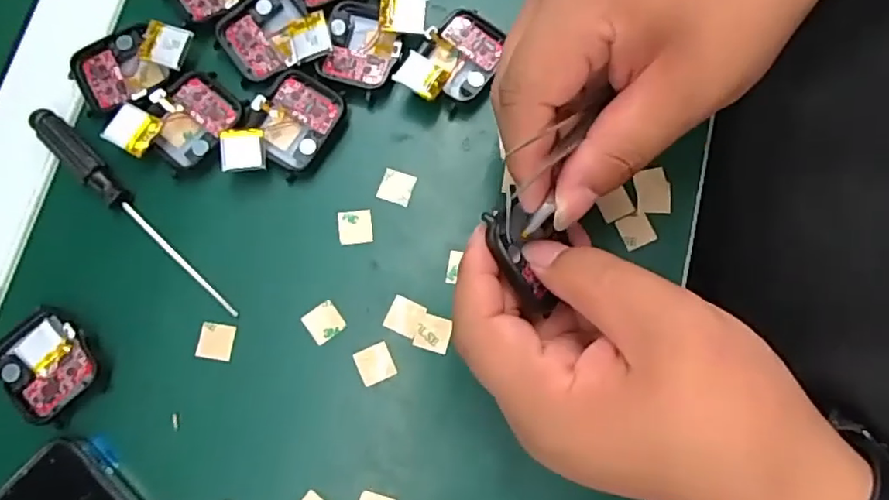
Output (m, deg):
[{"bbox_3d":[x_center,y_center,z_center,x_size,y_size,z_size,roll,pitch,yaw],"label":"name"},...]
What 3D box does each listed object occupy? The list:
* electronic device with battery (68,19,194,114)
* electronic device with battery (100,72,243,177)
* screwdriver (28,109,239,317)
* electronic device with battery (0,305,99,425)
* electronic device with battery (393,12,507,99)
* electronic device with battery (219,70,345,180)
[{"bbox_3d":[-0.148,-0.090,0.282,0.057,0.010,0.038,-29,80,-6],"label":"electronic device with battery"},{"bbox_3d":[-0.123,-0.058,0.277,0.053,0.011,0.038,-40,81,-8],"label":"electronic device with battery"},{"bbox_3d":[-0.141,-0.019,0.274,0.131,0.012,0.014,41,81,8],"label":"screwdriver"},{"bbox_3d":[-0.172,0.049,0.259,0.043,0.012,0.037,43,81,8],"label":"electronic device with battery"},{"bbox_3d":[0.005,-0.090,0.286,0.036,0.016,0.054,40,81,8],"label":"electronic device with battery"},{"bbox_3d":[-0.074,-0.055,0.278,0.040,0.014,0.057,40,81,7],"label":"electronic device with battery"}]

